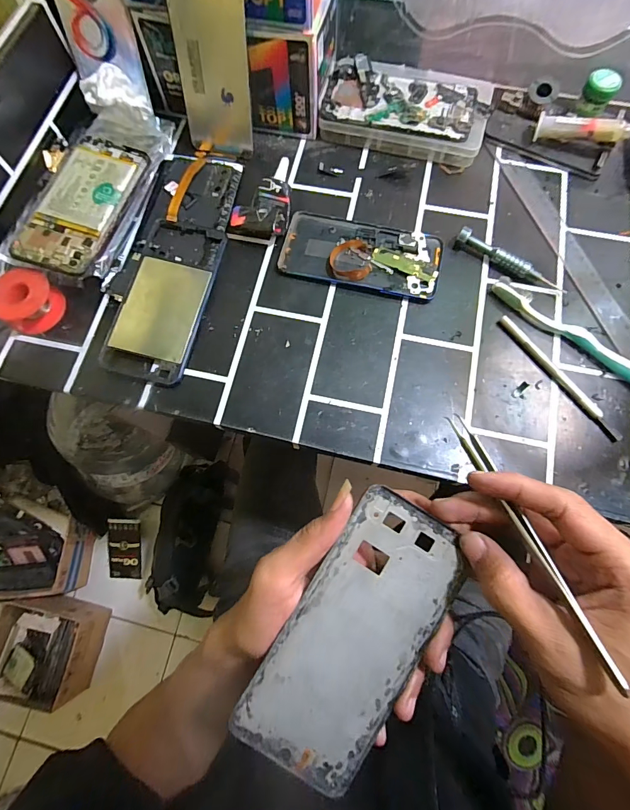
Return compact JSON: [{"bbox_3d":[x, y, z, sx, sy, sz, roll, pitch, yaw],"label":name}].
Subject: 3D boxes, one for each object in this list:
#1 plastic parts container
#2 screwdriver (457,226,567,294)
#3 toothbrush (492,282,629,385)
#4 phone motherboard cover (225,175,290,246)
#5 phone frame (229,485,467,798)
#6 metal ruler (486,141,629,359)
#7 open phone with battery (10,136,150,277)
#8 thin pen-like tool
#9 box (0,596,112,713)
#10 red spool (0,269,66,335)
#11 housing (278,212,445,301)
[{"bbox_3d":[0.096,-0.317,0.414,0.171,0.033,0.090,16,75,6],"label":"plastic parts container"},{"bbox_3d":[0.186,-0.135,0.366,0.110,0.016,0.016,30,77,9],"label":"screwdriver"},{"bbox_3d":[0.240,-0.055,0.340,0.184,0.017,0.017,40,79,11],"label":"toothbrush"},{"bbox_3d":[-0.055,-0.194,0.383,0.058,0.025,0.056,3,75,2],"label":"phone motherboard cover"},{"bbox_3d":[0.024,0.126,0.210,0.068,0.010,0.150,28,85,9],"label":"phone frame"},{"bbox_3d":[0.249,-0.156,0.376,0.029,0.004,0.272,-19,75,-4],"label":"metal ruler"},{"bbox_3d":[-0.219,-0.193,0.365,0.069,0.017,0.151,18,72,-3],"label":"open phone with battery"},{"bbox_3d":[0.213,-0.027,0.335,0.011,0.006,0.137,-35,77,-8],"label":"thin pen-like tool"},{"bbox_3d":[-0.633,0.568,0.907,0.207,0.149,0.214,5,74,3],"label":"box"},{"bbox_3d":[-0.267,-0.096,0.354,0.049,0.027,0.048,0,74,1],"label":"red spool"},{"bbox_3d":[0.046,-0.149,0.377,0.153,0.008,0.075,13,75,5],"label":"housing"}]

